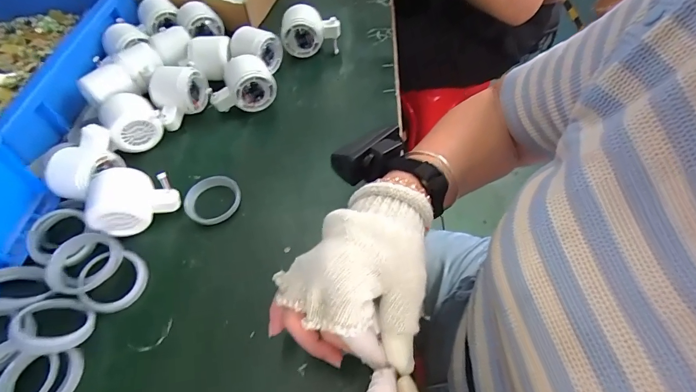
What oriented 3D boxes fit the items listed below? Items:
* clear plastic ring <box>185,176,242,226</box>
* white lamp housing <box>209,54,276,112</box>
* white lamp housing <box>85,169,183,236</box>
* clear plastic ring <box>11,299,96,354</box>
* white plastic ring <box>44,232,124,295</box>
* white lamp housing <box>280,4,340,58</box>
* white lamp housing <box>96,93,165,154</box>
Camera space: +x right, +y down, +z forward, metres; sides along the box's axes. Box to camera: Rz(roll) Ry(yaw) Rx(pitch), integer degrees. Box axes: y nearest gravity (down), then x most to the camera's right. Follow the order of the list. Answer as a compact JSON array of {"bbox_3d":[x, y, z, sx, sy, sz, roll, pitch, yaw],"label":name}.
[{"bbox_3d":[-0.150,0.005,0.407,0.060,0.011,0.058,-1,57,2],"label":"clear plastic ring"},{"bbox_3d":[-0.142,-0.147,0.486,0.082,0.065,0.052,-23,59,-12],"label":"white lamp housing"},{"bbox_3d":[-0.224,0.003,0.381,0.082,0.052,0.052,-21,59,-11],"label":"white lamp housing"},{"bbox_3d":[-0.259,0.112,0.321,0.057,0.011,0.058,-6,34,-38],"label":"clear plastic ring"},{"bbox_3d":[-0.257,0.064,0.355,0.058,0.018,0.066,28,63,19],"label":"white plastic ring"},{"bbox_3d":[-0.055,-0.244,0.539,0.083,0.057,0.054,-8,57,-2],"label":"white lamp housing"},{"bbox_3d":[-0.267,-0.094,0.449,0.060,0.051,0.066,-35,62,-18],"label":"white lamp housing"}]

